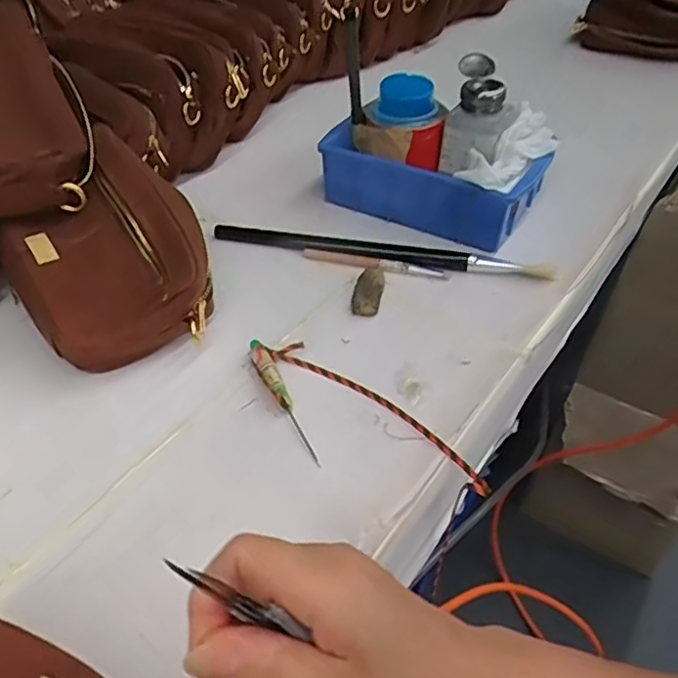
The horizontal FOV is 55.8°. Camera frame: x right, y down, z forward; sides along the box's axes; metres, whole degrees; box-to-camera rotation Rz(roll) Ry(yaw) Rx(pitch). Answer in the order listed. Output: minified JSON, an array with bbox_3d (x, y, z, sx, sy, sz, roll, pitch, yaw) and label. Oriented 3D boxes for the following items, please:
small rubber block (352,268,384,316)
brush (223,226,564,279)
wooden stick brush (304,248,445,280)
[{"bbox_3d":[0.025,-0.043,0.526,0.023,0.009,0.061,8,44,8],"label":"small rubber block"},{"bbox_3d":[0.034,-0.078,0.558,0.297,0.007,0.021,8,45,8],"label":"brush"},{"bbox_3d":[0.030,-0.065,0.554,0.125,0.011,0.012,9,45,9],"label":"wooden stick brush"}]

